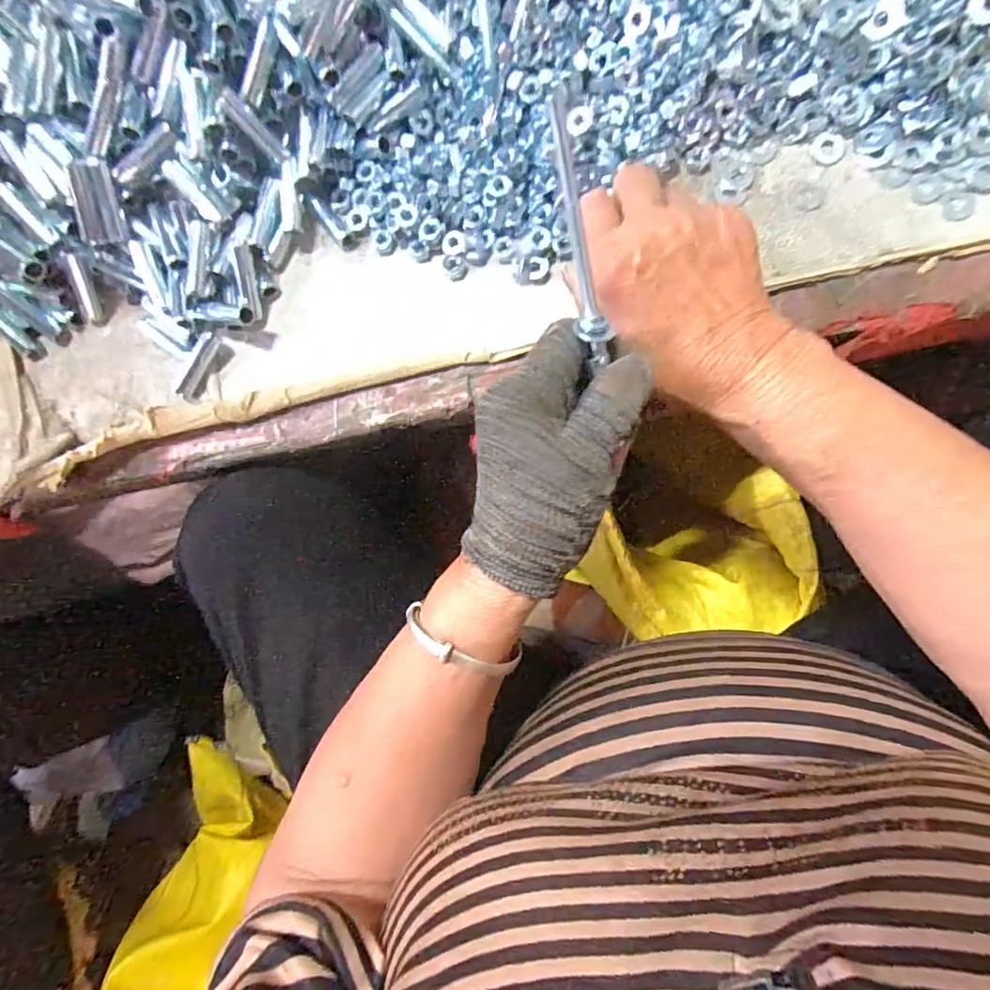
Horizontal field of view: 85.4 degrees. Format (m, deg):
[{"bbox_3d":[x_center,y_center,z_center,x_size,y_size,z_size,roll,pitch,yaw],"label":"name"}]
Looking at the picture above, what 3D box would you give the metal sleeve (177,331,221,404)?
[{"bbox_3d":[-0.185,-0.080,0.335,0.012,0.012,0.043,18,87,7],"label":"metal sleeve"}]

